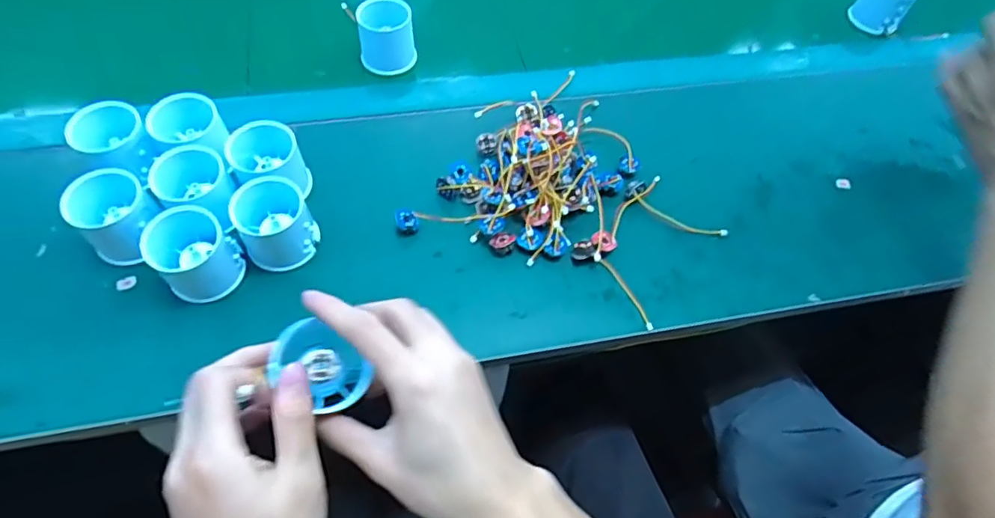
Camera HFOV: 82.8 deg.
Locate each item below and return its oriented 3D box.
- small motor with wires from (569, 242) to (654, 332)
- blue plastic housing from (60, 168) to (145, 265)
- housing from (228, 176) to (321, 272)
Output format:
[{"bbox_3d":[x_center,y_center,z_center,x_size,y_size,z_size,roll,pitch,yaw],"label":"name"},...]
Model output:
[{"bbox_3d":[0.096,0.019,0.457,0.021,0.010,0.090,-35,77,-26],"label":"small motor with wires"},{"bbox_3d":[-0.287,-0.030,0.429,0.052,0.055,0.052,-36,68,-23],"label":"blue plastic housing"},{"bbox_3d":[-0.174,-0.030,0.441,0.056,0.050,0.065,-26,65,-19],"label":"housing"}]

